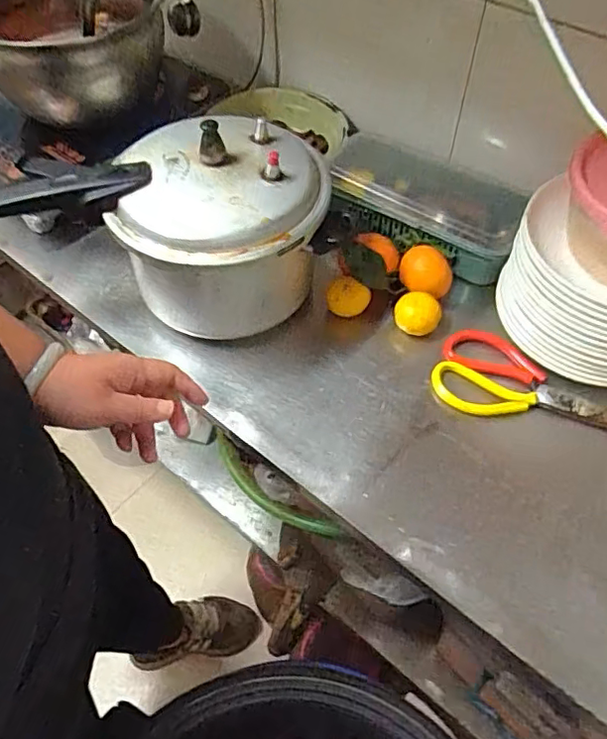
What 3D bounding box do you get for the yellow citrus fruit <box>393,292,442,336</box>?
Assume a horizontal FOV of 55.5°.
[{"bbox_3d":[0.138,-0.065,0.705,0.055,0.044,0.047,16,56,11],"label":"yellow citrus fruit"}]

